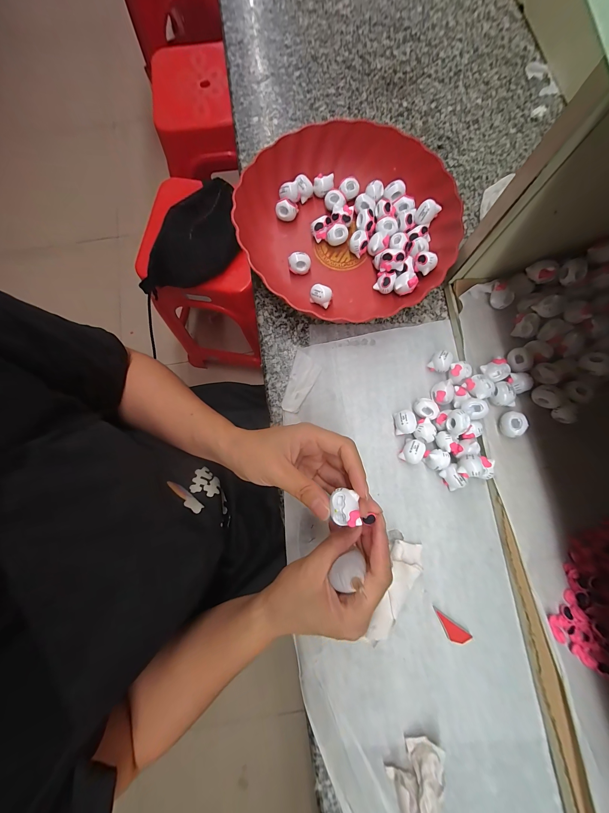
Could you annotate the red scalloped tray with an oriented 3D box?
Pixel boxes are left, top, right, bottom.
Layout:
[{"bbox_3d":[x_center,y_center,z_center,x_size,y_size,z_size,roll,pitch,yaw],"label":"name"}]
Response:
[{"bbox_3d":[0.053,-0.211,0.331,0.246,0.055,0.245,-31,80,-5],"label":"red scalloped tray"}]

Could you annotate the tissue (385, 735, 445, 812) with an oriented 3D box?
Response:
[{"bbox_3d":[0.098,0.317,0.235,0.039,0.022,0.059,35,82,7],"label":"tissue"}]

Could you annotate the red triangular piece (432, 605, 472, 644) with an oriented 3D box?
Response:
[{"bbox_3d":[0.139,0.214,0.266,0.040,0.004,0.016,36,82,7],"label":"red triangular piece"}]

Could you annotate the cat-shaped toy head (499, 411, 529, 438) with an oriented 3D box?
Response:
[{"bbox_3d":[0.209,0.018,0.280,0.018,0.021,0.024,-11,79,-1],"label":"cat-shaped toy head"}]

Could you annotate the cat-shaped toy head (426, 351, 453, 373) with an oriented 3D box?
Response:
[{"bbox_3d":[0.151,-0.050,0.308,0.020,0.017,0.021,0,79,1],"label":"cat-shaped toy head"}]

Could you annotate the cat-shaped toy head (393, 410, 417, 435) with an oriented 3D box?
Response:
[{"bbox_3d":[0.107,0.017,0.295,0.021,0.018,0.024,-9,79,0],"label":"cat-shaped toy head"}]

